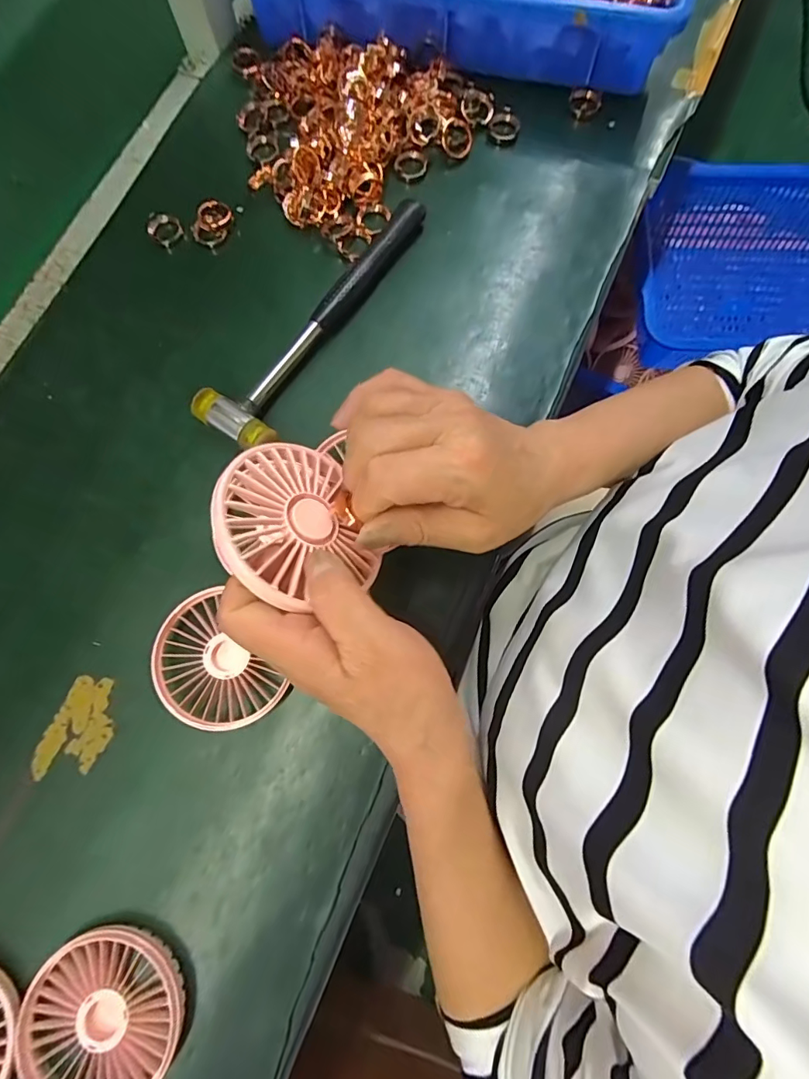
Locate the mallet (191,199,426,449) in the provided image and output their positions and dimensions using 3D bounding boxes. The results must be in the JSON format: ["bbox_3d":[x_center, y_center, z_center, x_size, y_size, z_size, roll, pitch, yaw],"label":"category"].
[{"bbox_3d":[-0.067,-0.173,0.368,0.059,0.021,0.235,31,79,8],"label":"mallet"}]

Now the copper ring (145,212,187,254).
[{"bbox_3d":[-0.199,-0.256,0.398,0.023,0.016,0.026,23,78,7],"label":"copper ring"}]

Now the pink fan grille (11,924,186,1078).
[{"bbox_3d":[-0.176,0.276,0.275,0.089,0.012,0.087,0,77,1],"label":"pink fan grille"}]

